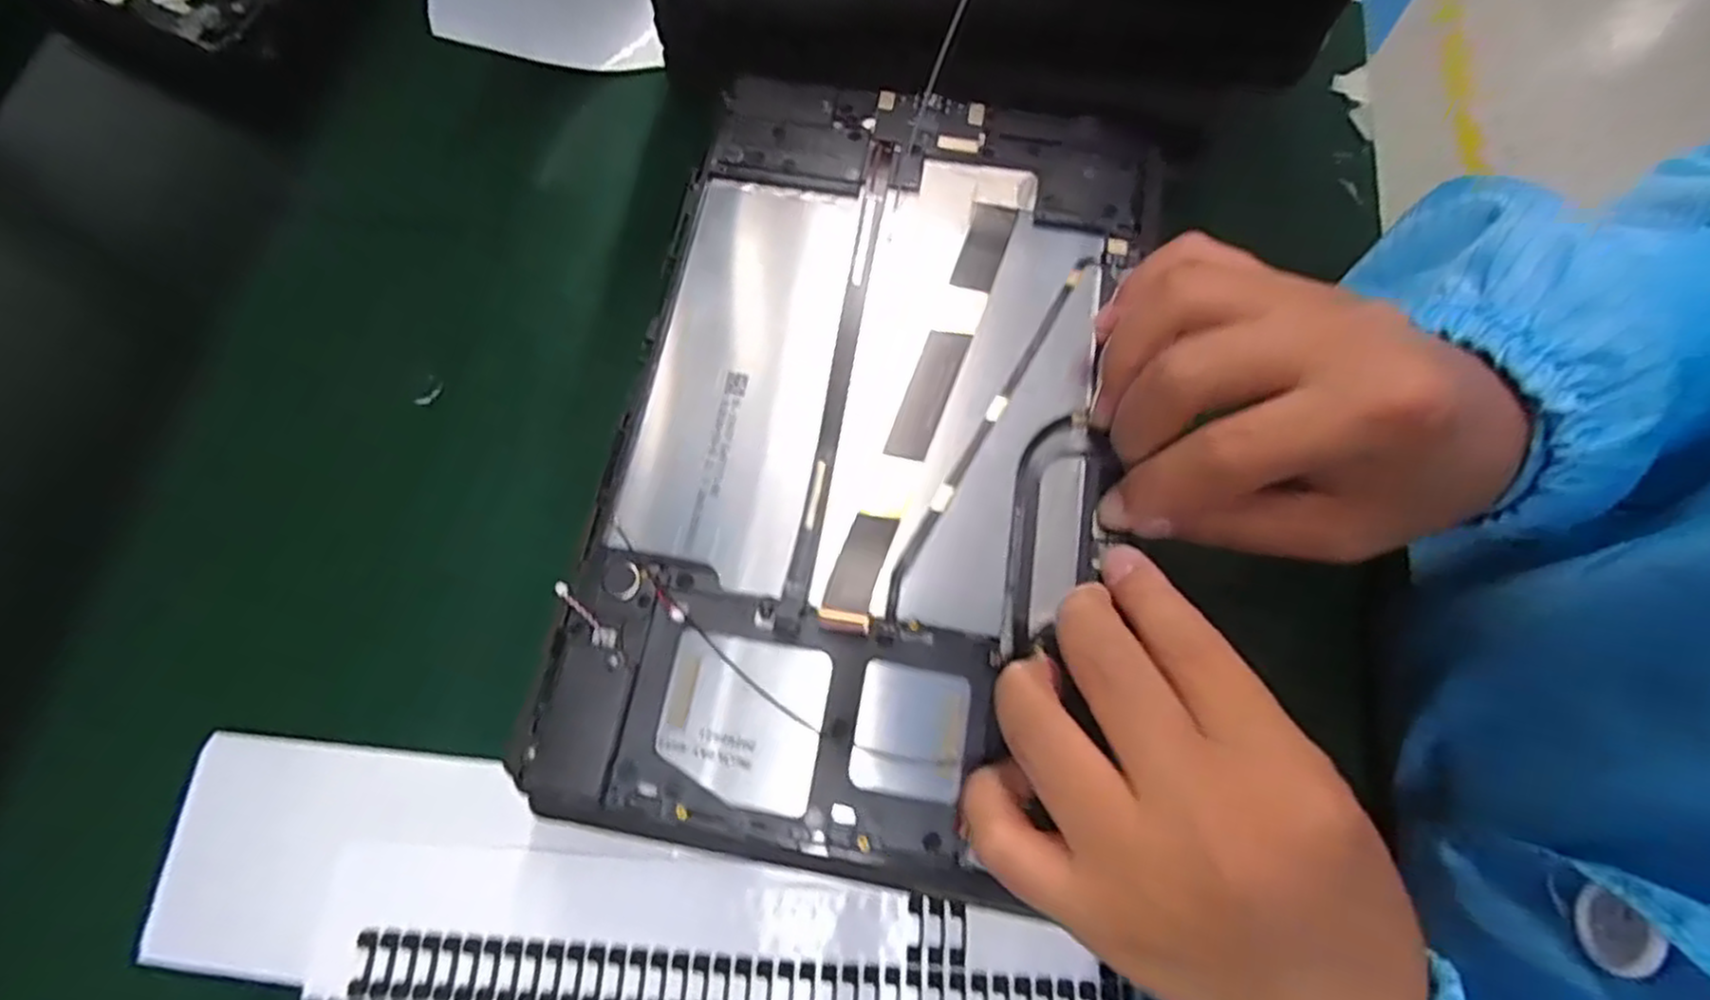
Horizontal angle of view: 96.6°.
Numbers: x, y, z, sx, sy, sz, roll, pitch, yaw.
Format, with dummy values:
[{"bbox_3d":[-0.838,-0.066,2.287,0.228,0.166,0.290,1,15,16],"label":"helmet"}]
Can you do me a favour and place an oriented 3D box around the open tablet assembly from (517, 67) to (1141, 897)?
[{"bbox_3d":[0.003,-0.023,0.227,0.141,0.007,0.237,11,72,3],"label":"open tablet assembly"}]

